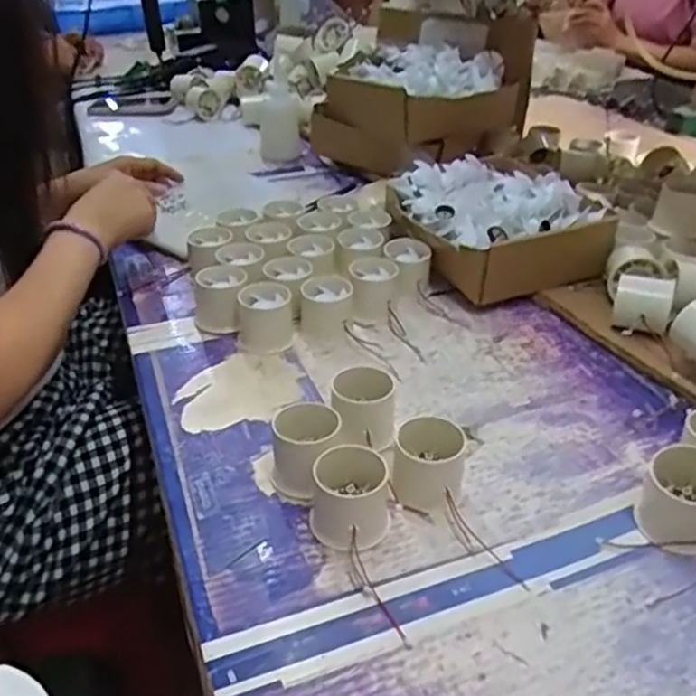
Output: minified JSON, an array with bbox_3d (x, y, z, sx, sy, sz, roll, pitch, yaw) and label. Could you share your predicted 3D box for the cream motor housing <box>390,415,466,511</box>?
[{"bbox_3d":[0.060,0.086,0.520,0.051,0.052,0.056,0,35,0],"label":"cream motor housing"}]

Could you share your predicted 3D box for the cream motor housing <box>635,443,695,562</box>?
[{"bbox_3d":[0.227,0.103,0.474,0.051,0.053,0.057,15,37,21],"label":"cream motor housing"}]

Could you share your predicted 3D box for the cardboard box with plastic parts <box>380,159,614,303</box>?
[{"bbox_3d":[0.158,-0.138,0.810,0.205,0.094,0.209,-15,37,-21],"label":"cardboard box with plastic parts"}]

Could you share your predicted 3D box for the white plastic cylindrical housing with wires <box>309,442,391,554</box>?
[{"bbox_3d":[0.001,0.104,0.491,0.054,0.049,0.054,-3,35,-4],"label":"white plastic cylindrical housing with wires"}]

